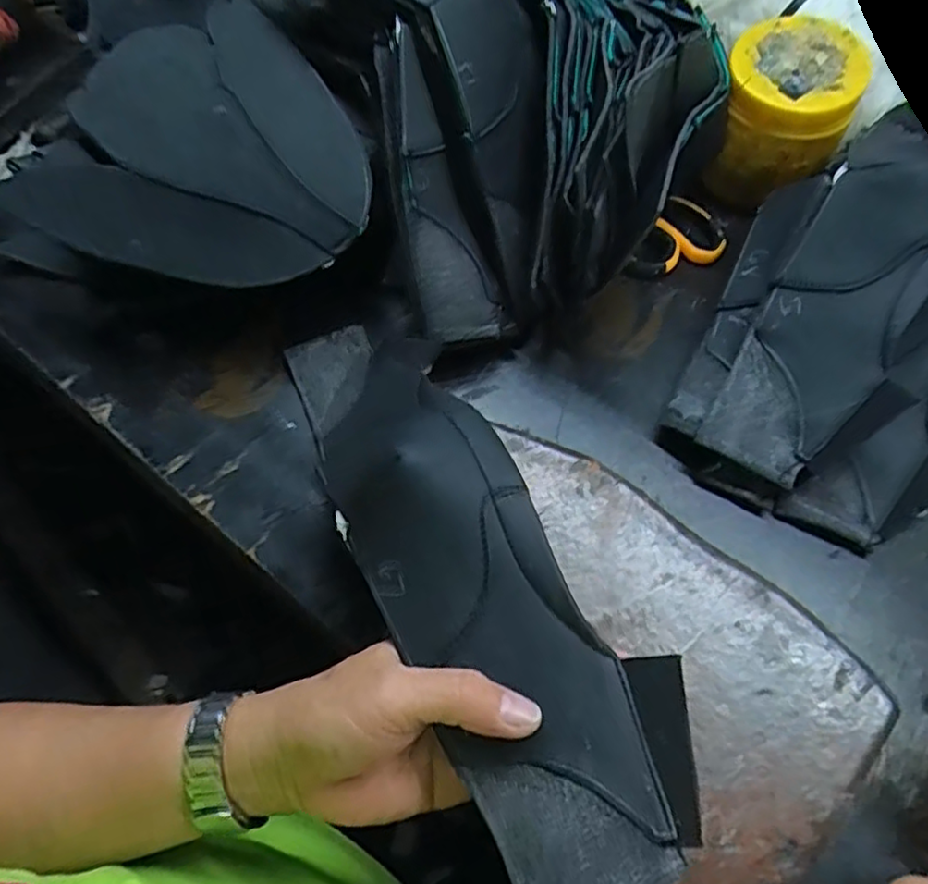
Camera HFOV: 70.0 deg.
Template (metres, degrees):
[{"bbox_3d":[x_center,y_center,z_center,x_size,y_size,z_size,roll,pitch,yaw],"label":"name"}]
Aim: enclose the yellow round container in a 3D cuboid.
[{"bbox_3d":[0.228,-0.234,0.480,0.086,0.093,0.083,0,60,1],"label":"yellow round container"}]

